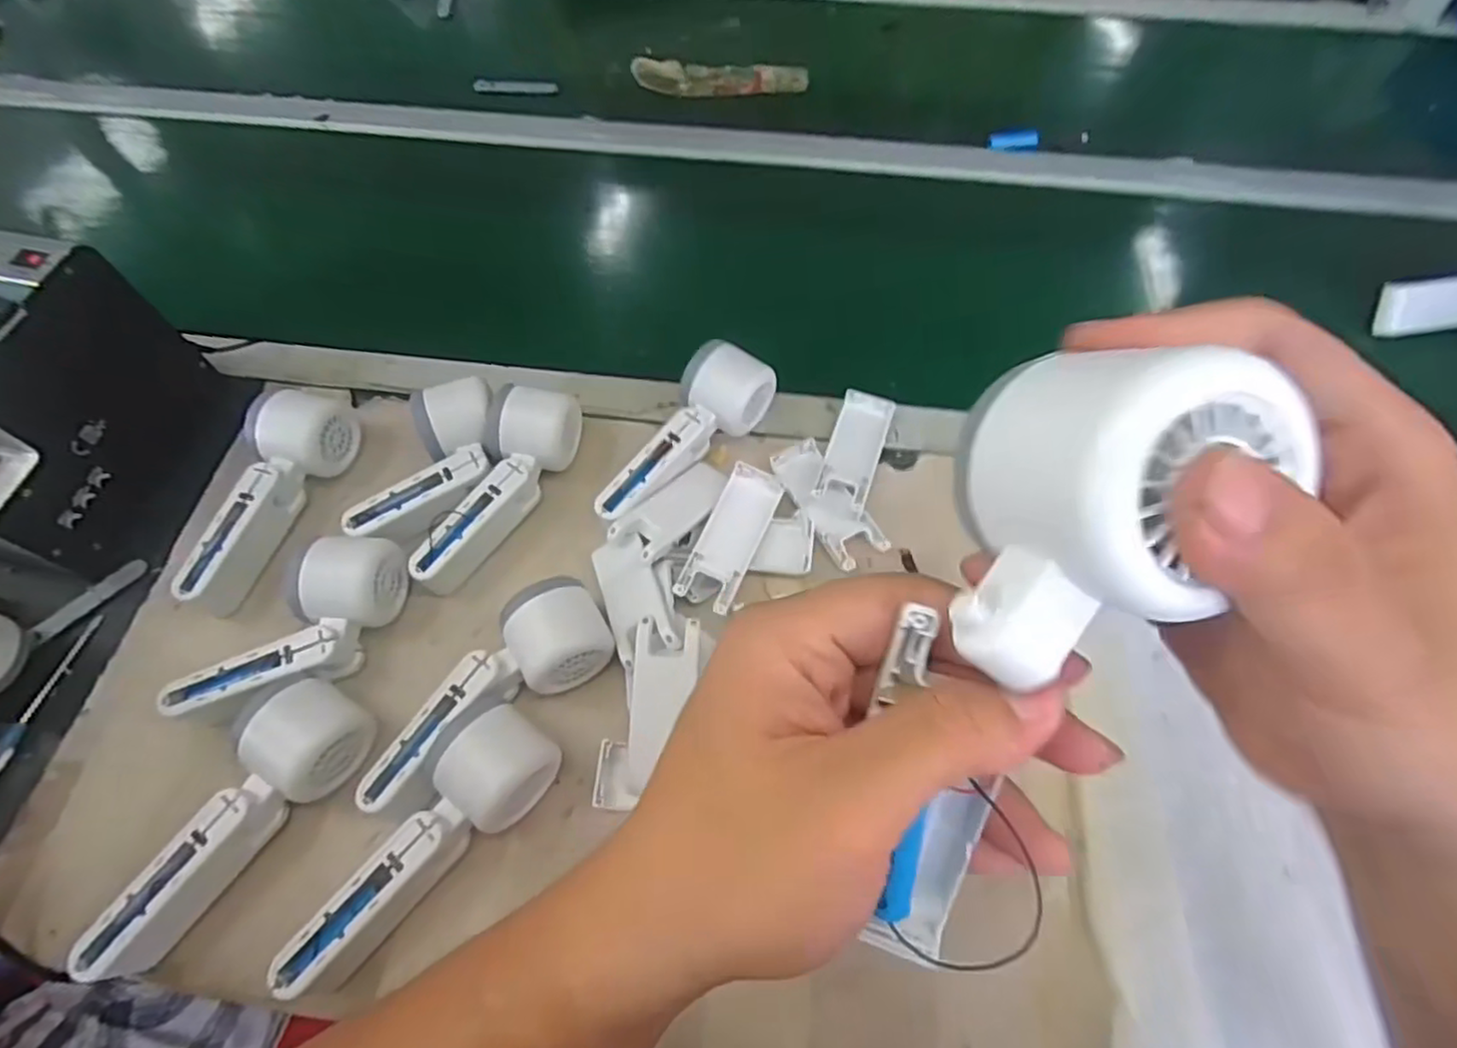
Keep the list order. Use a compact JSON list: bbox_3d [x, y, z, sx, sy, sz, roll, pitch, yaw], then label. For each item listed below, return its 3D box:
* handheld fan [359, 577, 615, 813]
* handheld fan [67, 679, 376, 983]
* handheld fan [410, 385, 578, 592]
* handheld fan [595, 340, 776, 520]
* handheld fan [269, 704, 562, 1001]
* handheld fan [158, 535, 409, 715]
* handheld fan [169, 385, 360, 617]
[{"bbox_3d":[-0.146,0.102,0.415,0.167,0.047,0.063,-39,68,-19],"label":"handheld fan"},{"bbox_3d":[-0.282,0.164,0.384,0.052,0.050,0.168,37,68,19],"label":"handheld fan"},{"bbox_3d":[-0.160,-0.026,0.481,0.057,0.055,0.155,14,62,9],"label":"handheld fan"},{"bbox_3d":[-0.031,-0.059,0.497,0.061,0.054,0.157,29,65,16],"label":"handheld fan"},{"bbox_3d":[-0.169,0.175,0.371,0.061,0.051,0.171,40,69,20],"label":"handheld fan"},{"bbox_3d":[-0.269,0.070,0.431,0.063,0.049,0.152,34,67,18],"label":"handheld fan"},{"bbox_3d":[-0.331,-0.028,0.481,0.048,0.064,0.172,17,63,10],"label":"handheld fan"}]

